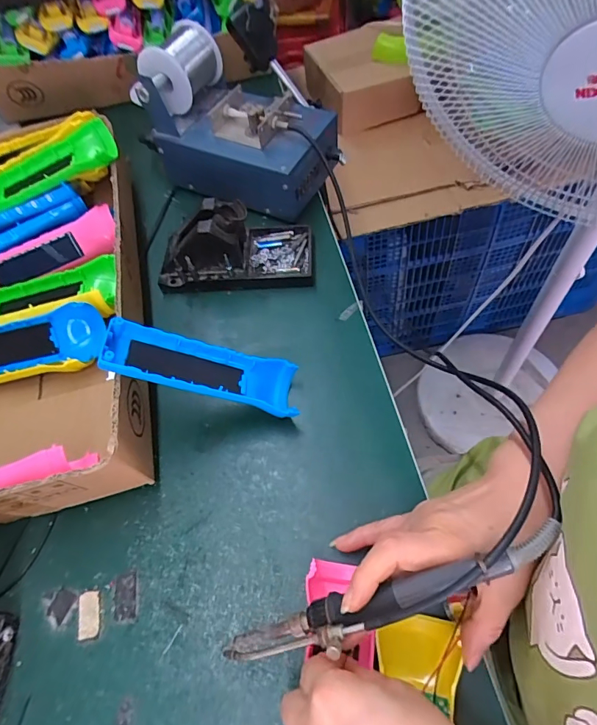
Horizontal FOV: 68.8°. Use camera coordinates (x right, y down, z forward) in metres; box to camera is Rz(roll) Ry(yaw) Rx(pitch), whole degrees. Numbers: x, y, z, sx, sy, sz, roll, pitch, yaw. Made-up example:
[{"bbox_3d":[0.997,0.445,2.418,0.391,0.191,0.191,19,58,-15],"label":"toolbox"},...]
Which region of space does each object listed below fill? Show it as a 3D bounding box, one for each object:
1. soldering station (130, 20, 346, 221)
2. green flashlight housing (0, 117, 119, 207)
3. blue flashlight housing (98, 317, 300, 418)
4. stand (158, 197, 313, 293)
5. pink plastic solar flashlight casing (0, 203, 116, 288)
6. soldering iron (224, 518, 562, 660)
[{"bbox_3d":[-0.064,-0.261,0.483,0.200,0.123,0.117,21,64,17],"label":"soldering station"},{"bbox_3d":[-0.266,-0.201,0.453,0.157,0.025,0.045,-19,59,10],"label":"green flashlight housing"},{"bbox_3d":[-0.076,0.009,0.349,0.150,0.032,0.047,16,57,-22],"label":"blue flashlight housing"},{"bbox_3d":[-0.065,-0.123,0.441,0.154,0.069,0.074,-4,60,4],"label":"stand"},{"bbox_3d":[-0.257,-0.113,0.454,0.151,0.025,0.044,-26,106,-3],"label":"pink plastic solar flashlight casing"},{"bbox_3d":[0.043,0.130,0.236,0.194,0.023,0.021,-27,58,16],"label":"soldering iron"}]

